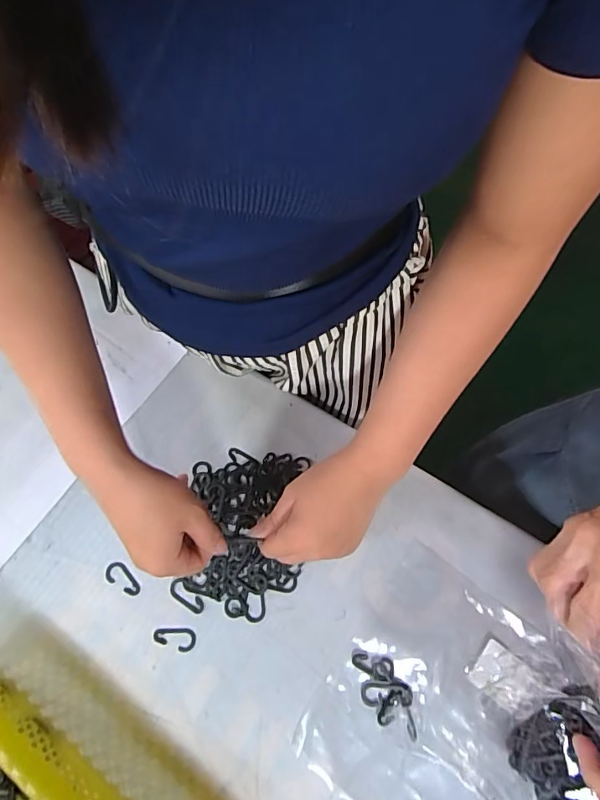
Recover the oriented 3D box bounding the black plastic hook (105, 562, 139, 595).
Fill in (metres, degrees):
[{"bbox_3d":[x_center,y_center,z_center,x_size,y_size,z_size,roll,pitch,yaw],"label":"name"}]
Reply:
[{"bbox_3d":[-0.160,0.162,0.430,0.036,0.004,0.018,28,73,10],"label":"black plastic hook"}]

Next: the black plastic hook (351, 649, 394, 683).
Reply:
[{"bbox_3d":[0.062,0.226,0.402,0.036,0.004,0.017,16,71,6],"label":"black plastic hook"}]

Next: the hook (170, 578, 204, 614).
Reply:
[{"bbox_3d":[-0.101,0.175,0.422,0.015,0.004,0.037,-42,75,-13],"label":"hook"}]

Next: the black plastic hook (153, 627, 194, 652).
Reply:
[{"bbox_3d":[-0.110,0.209,0.411,0.036,0.004,0.019,0,70,1],"label":"black plastic hook"}]

